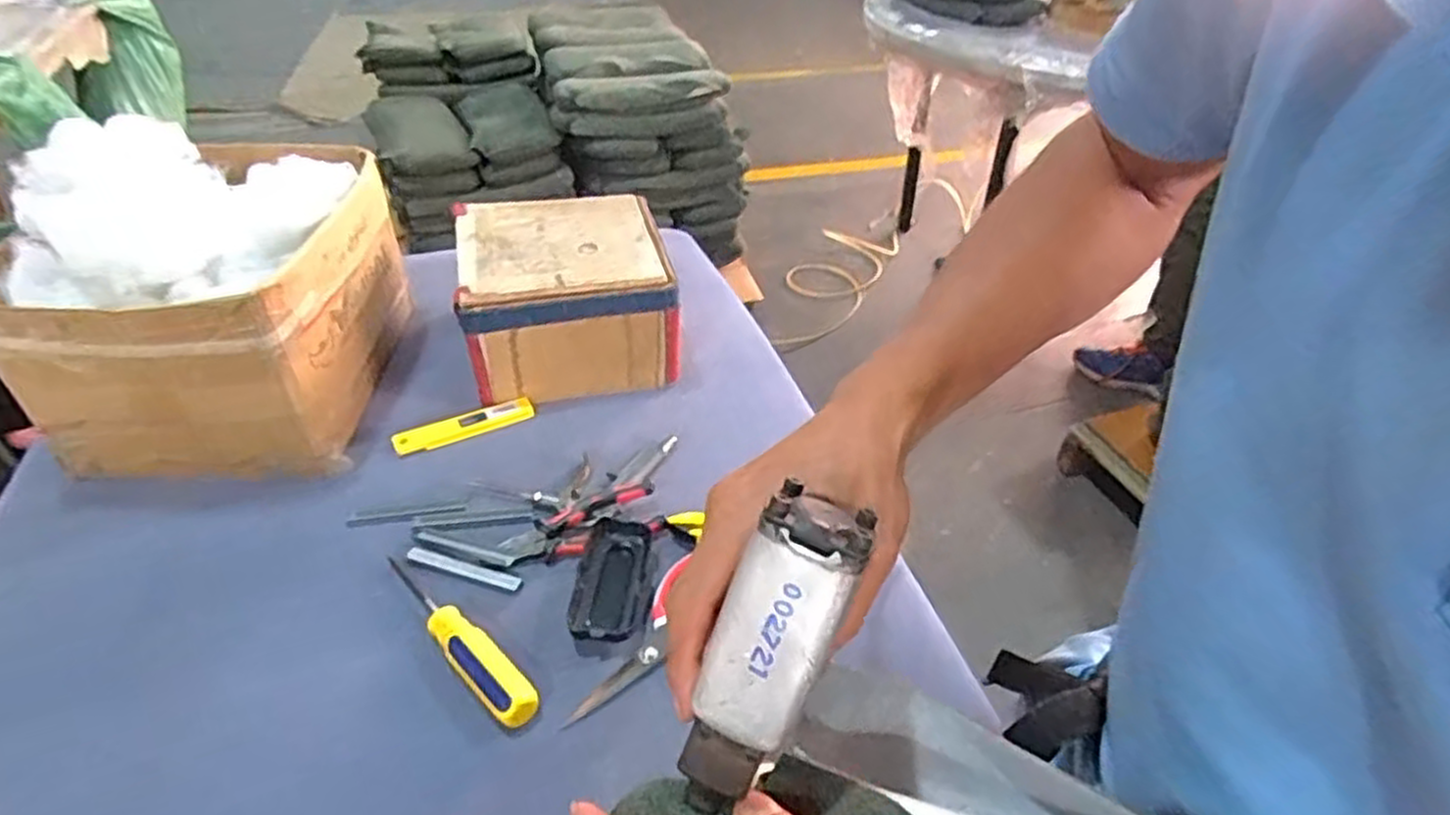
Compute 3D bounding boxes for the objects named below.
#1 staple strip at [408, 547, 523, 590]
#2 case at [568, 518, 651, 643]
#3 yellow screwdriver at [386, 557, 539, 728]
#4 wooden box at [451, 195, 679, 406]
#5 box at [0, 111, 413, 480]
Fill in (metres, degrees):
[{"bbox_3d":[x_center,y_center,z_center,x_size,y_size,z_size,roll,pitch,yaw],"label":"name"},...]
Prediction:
[{"bbox_3d":[-0.214,0.132,0.641,0.101,0.005,0.013,12,40,13],"label":"staple strip"},{"bbox_3d":[-0.091,0.139,0.628,0.055,0.025,0.112,2,39,1],"label":"case"},{"bbox_3d":[-0.201,0.167,0.587,0.034,0.020,0.189,-30,48,-33],"label":"yellow screwdriver"},{"bbox_3d":[-0.172,-0.122,0.861,0.214,0.131,0.212,-9,40,-12],"label":"wooden box"},{"bbox_3d":[-0.474,-0.118,0.751,0.241,0.236,0.303,1,39,1],"label":"box"}]

